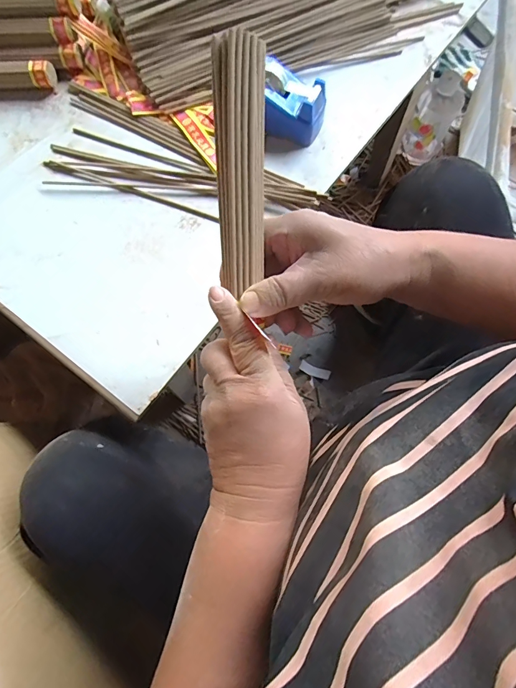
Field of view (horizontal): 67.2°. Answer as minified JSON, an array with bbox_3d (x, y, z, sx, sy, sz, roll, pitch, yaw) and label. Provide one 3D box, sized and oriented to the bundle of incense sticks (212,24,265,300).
[{"bbox_3d":[-0.010,-0.102,0.231,0.028,0.010,0.137,0,106,0],"label":"bundle of incense sticks"}]

